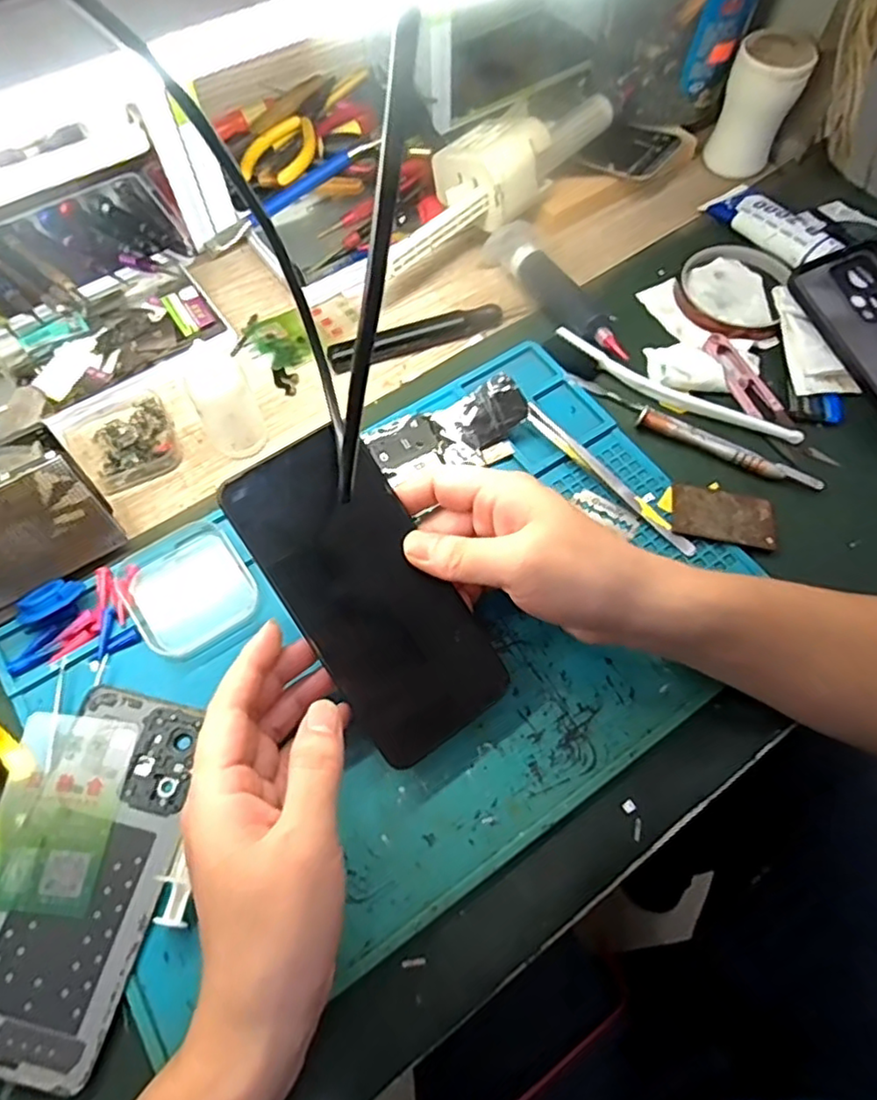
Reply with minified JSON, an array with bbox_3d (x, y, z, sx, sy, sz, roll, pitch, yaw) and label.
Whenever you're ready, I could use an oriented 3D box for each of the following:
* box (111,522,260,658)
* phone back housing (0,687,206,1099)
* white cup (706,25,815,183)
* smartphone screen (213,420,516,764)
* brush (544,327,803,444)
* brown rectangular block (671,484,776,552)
[{"bbox_3d":[-0.141,0.021,0.366,0.064,0.015,0.070,-33,68,-15],"label":"box"},{"bbox_3d":[-0.162,0.148,0.300,0.071,0.008,0.160,13,64,7],"label":"phone back housing"},{"bbox_3d":[0.249,-0.346,0.510,0.054,0.084,0.045,23,66,11],"label":"white cup"},{"bbox_3d":[-0.033,0.021,0.308,0.070,0.004,0.155,-32,94,-8],"label":"smartphone screen"},{"bbox_3d":[0.150,-0.106,0.426,0.169,0.007,0.025,26,66,13],"label":"brush"},{"bbox_3d":[0.170,-0.021,0.387,0.059,0.006,0.037,10,64,5],"label":"brown rectangular block"}]

